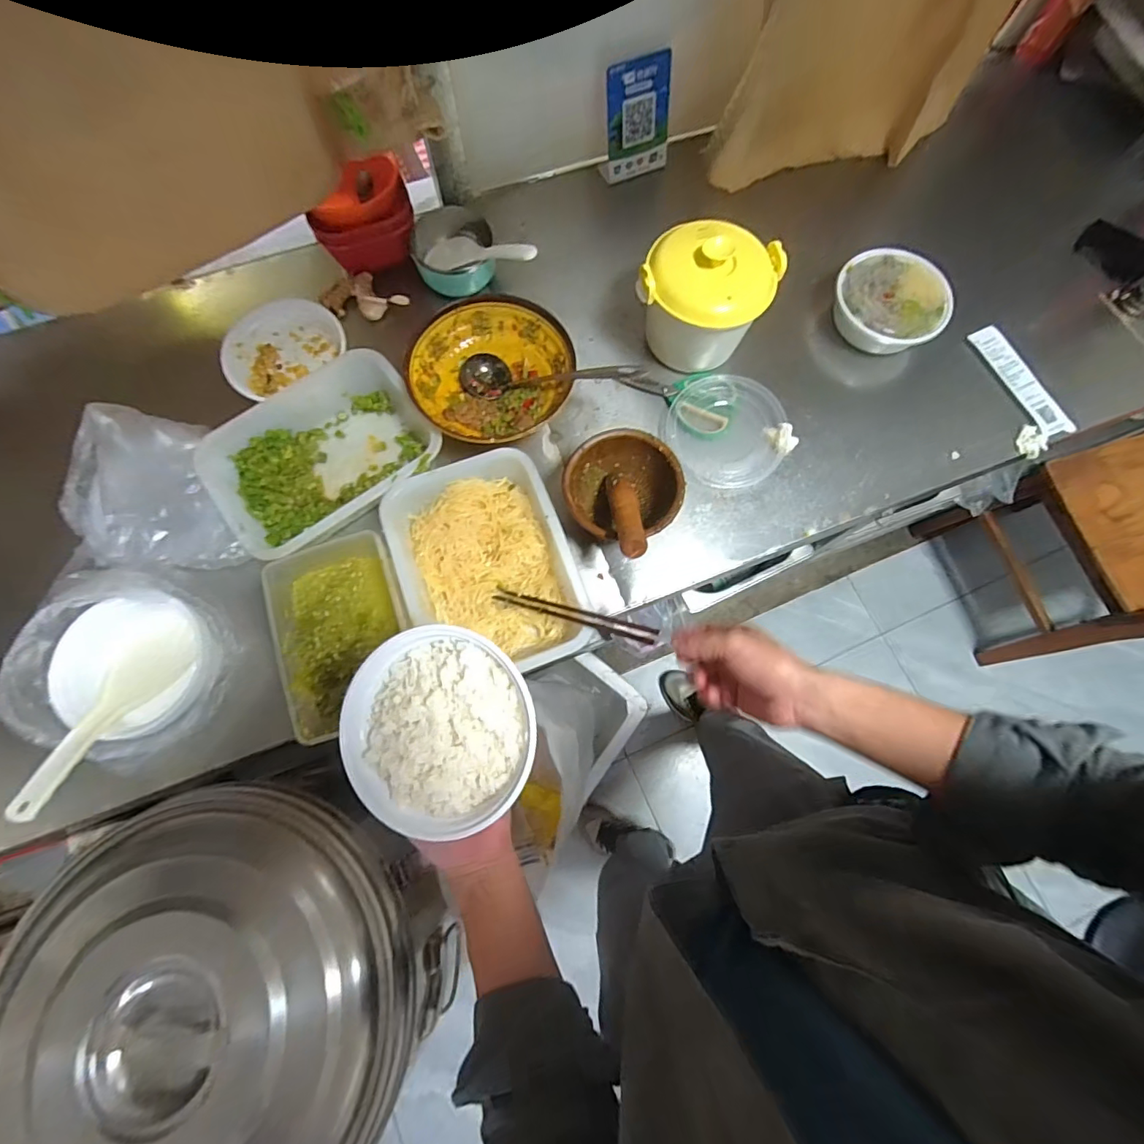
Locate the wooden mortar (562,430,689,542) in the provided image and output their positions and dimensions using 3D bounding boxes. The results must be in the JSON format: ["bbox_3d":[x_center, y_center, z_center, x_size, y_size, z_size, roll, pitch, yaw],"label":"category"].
[{"bbox_3d":[0.065,-0.103,0.670,0.149,0.089,0.145,0,75,-1],"label":"wooden mortar"}]

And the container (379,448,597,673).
[{"bbox_3d":[-0.107,-0.010,0.643,0.207,0.064,0.279,-20,76,-6],"label":"container"}]

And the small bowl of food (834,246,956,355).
[{"bbox_3d":[0.484,-0.410,0.775,0.168,0.063,0.162,9,75,1],"label":"small bowl of food"}]

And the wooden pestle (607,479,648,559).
[{"bbox_3d":[0.068,-0.071,0.612,0.038,0.029,0.155,-3,40,-2],"label":"wooden pestle"}]

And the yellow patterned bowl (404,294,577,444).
[{"bbox_3d":[-0.114,-0.267,0.706,0.215,0.074,0.212,0,75,-1],"label":"yellow patterned bowl"}]

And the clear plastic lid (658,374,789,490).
[{"bbox_3d":[0.228,-0.209,0.743,0.170,0.018,0.176,0,75,-1],"label":"clear plastic lid"}]

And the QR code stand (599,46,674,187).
[{"bbox_3d":[0.106,-0.715,0.814,0.110,0.155,0.065,-13,75,-4],"label":"QR code stand"}]

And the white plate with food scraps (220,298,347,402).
[{"bbox_3d":[-0.424,-0.322,0.745,0.147,0.052,0.167,44,78,10],"label":"white plate with food scraps"}]

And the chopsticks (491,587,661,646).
[{"bbox_3d":[0.001,0.052,0.620,0.214,0.017,0.017,15,74,20],"label":"chopsticks"}]

